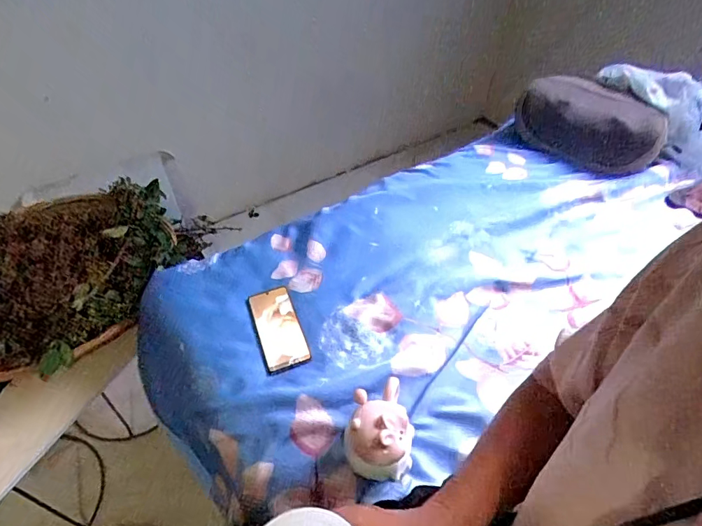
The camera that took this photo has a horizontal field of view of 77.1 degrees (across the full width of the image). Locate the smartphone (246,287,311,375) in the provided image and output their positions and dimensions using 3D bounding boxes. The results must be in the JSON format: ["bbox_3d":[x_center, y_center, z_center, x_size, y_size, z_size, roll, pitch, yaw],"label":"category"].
[{"bbox_3d":[-0.128,0.112,0.766,0.077,0.015,0.160,-15,49,-15],"label":"smartphone"}]

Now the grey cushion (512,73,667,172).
[{"bbox_3d":[0.589,-0.333,1.097,0.402,0.168,0.156,12,46,-12],"label":"grey cushion"}]

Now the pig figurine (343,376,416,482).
[{"bbox_3d":[0.038,0.227,0.618,0.101,0.093,0.128,-6,47,-7],"label":"pig figurine"}]

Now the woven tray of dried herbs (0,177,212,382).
[{"bbox_3d":[-0.581,0.013,0.905,0.399,0.101,0.513,29,53,23],"label":"woven tray of dried herbs"}]

